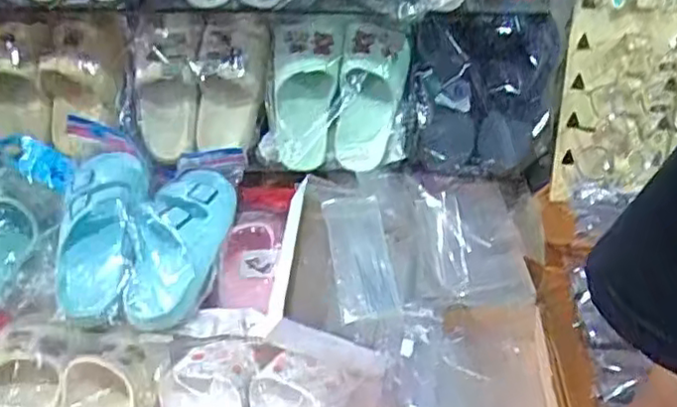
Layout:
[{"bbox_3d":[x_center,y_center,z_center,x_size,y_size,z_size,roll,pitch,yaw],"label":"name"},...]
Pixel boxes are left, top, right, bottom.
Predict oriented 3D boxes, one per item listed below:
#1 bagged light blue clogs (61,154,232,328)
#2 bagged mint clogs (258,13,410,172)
[{"bbox_3d":[-0.252,0.037,0.894,0.209,0.104,0.216,-1,37,-2],"label":"bagged light blue clogs"},{"bbox_3d":[-0.003,-0.158,0.959,0.195,0.231,0.085,5,12,0],"label":"bagged mint clogs"}]

